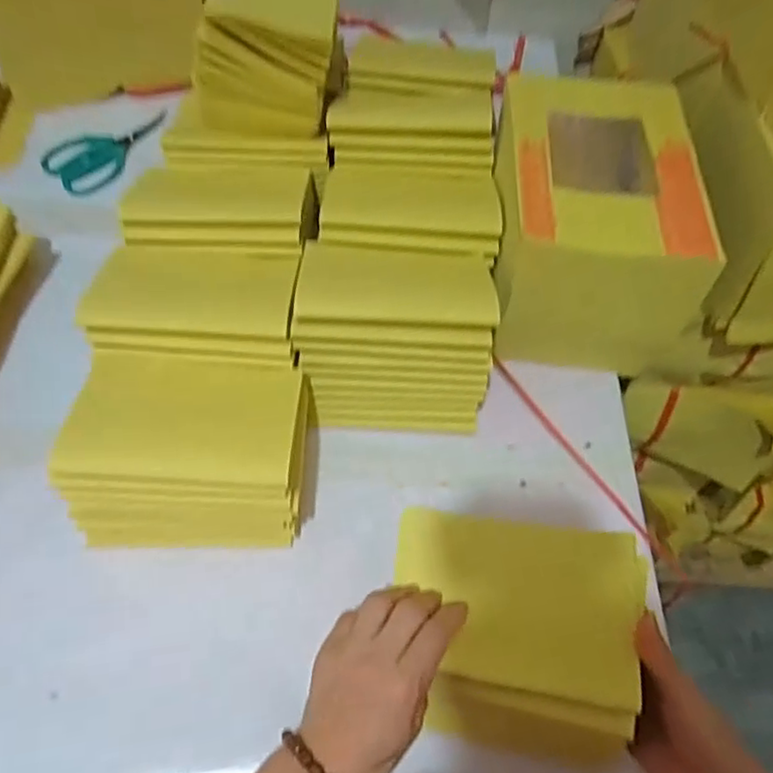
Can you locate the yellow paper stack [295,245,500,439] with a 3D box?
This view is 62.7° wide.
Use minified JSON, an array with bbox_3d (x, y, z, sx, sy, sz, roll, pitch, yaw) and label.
[{"bbox_3d":[0.007,-0.050,0.544,0.165,0.126,0.127,3,59,-2],"label":"yellow paper stack"}]

